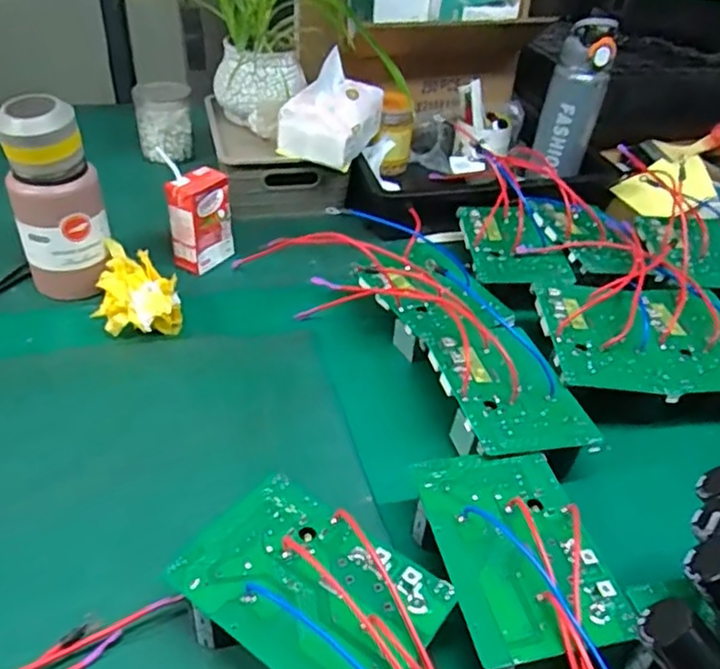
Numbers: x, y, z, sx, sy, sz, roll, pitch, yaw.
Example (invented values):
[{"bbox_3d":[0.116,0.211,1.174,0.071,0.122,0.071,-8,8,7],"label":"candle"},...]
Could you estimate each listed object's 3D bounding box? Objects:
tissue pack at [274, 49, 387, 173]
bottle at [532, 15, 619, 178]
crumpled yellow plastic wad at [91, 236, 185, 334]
[{"bbox_3d":[-0.034,-0.300,0.849,0.100,0.106,0.141,16,40,13],"label":"tissue pack"},{"bbox_3d":[0.292,-0.323,0.893,0.075,0.197,0.063,17,40,15],"label":"bottle"},{"bbox_3d":[-0.238,-0.043,0.692,0.087,0.059,0.118,-9,40,-16],"label":"crumpled yellow plastic wad"}]

